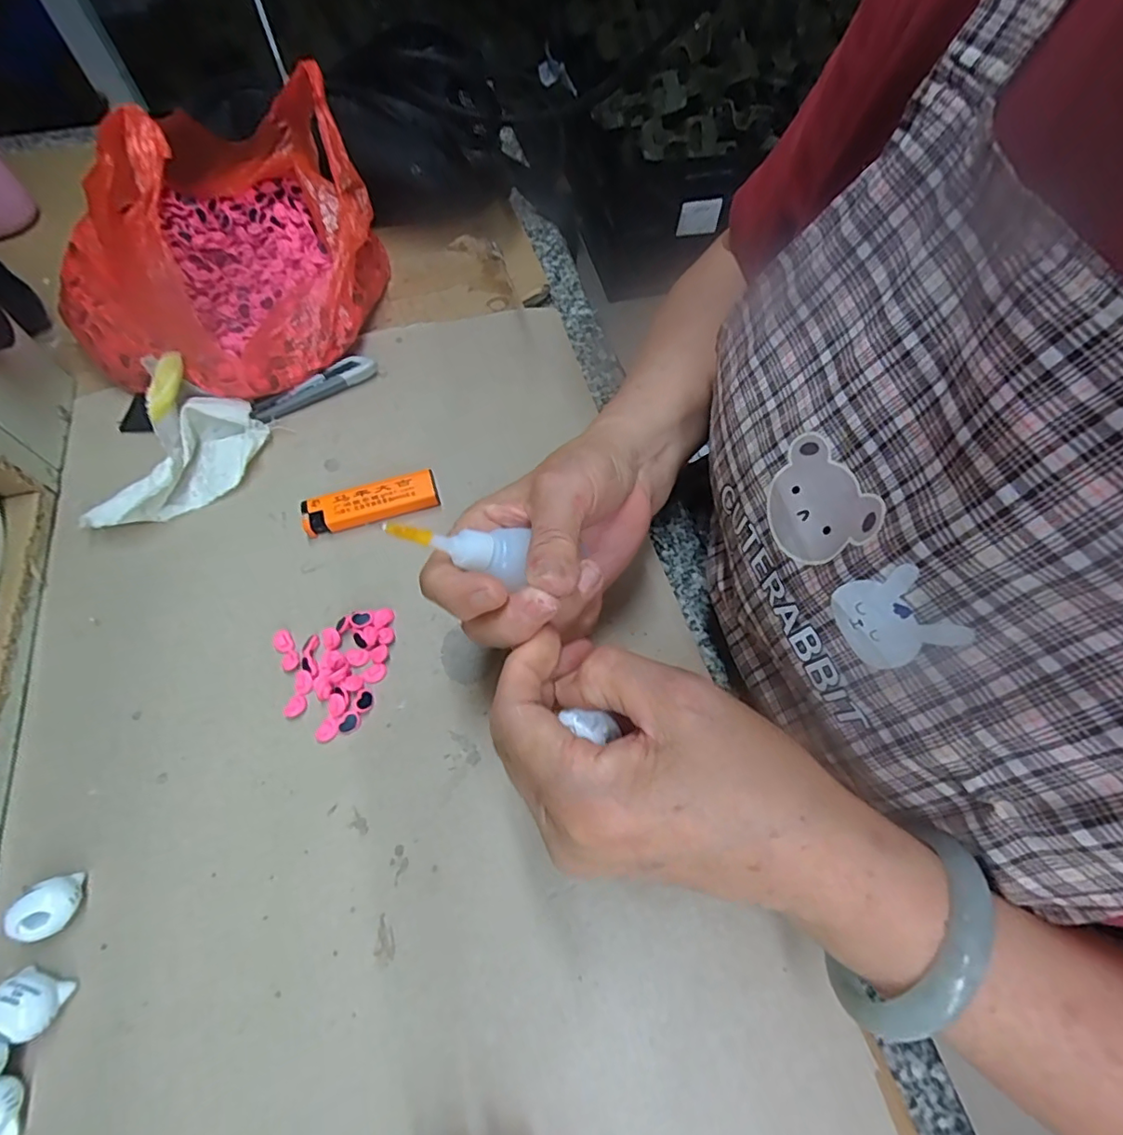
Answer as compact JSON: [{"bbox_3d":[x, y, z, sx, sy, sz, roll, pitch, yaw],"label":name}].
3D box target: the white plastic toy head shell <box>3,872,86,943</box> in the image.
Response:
[{"bbox_3d":[-0.225,0.149,0.241,0.020,0.021,0.023,-14,64,-7],"label":"white plastic toy head shell"}]

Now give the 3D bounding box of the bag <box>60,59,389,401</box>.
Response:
[{"bbox_3d":[-0.232,-0.216,0.356,0.193,0.124,0.191,8,64,4],"label":"bag"}]

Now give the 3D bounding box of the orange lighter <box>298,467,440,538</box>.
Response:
[{"bbox_3d":[-0.117,-0.039,0.338,0.081,0.016,0.021,-16,65,-8],"label":"orange lighter"}]

